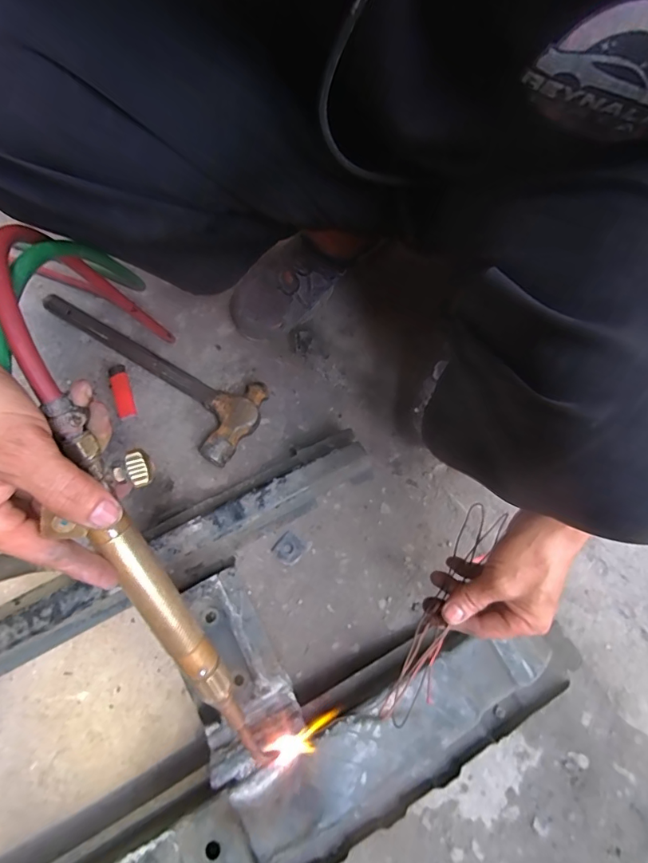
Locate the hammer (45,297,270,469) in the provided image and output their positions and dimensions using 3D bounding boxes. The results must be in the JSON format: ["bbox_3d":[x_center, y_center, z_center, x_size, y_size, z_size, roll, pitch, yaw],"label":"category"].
[{"bbox_3d":[-0.225,-0.092,0.621,0.327,0.038,0.119,37,79,10],"label":"hammer"}]

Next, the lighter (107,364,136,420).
[{"bbox_3d":[-0.283,-0.058,0.628,0.027,0.011,0.084,-20,75,-4],"label":"lighter"}]

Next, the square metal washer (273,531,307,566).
[{"bbox_3d":[-0.043,0.147,0.567,0.033,0.004,0.032,35,78,10],"label":"square metal washer"}]

